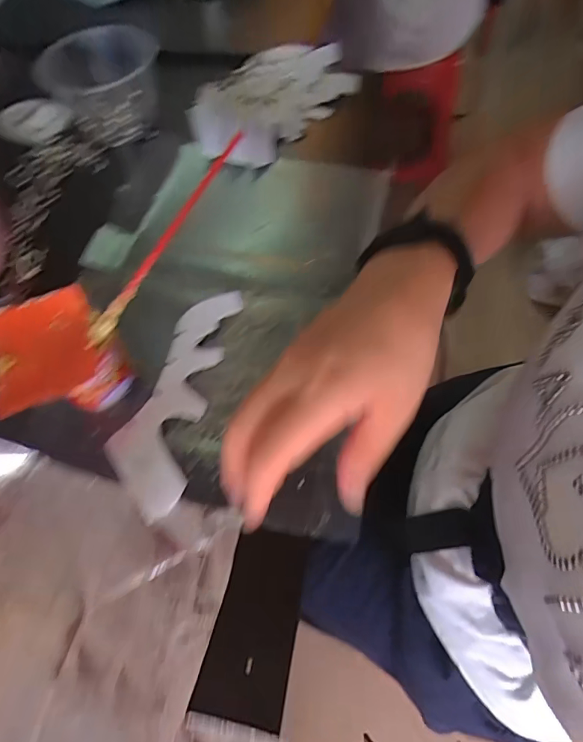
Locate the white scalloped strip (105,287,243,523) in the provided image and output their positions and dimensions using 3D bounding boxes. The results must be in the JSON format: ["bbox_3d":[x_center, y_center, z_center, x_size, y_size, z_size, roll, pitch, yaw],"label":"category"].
[{"bbox_3d":[-0.111,0.019,0.407,0.073,0.016,0.220,8,62,12],"label":"white scalloped strip"}]

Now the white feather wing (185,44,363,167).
[{"bbox_3d":[-0.035,-0.377,0.607,0.246,0.058,0.128,-38,66,-15],"label":"white feather wing"}]

